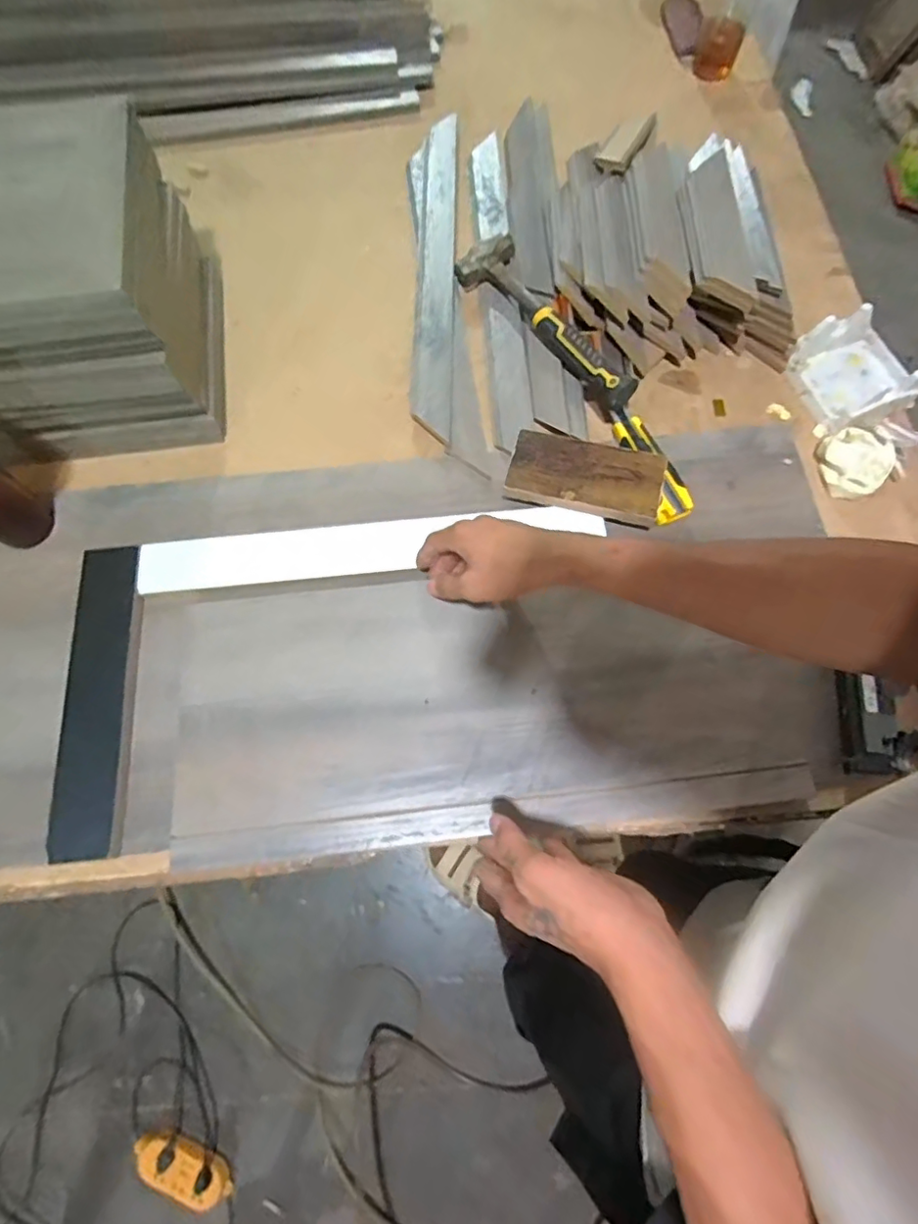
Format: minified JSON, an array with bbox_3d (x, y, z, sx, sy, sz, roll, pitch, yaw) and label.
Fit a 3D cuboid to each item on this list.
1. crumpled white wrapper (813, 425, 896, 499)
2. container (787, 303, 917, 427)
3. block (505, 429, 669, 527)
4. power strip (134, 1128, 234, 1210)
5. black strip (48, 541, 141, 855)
[{"bbox_3d":[0.406,-0.154,0.572,0.058,0.034,0.061,10,71,4],"label":"crumpled white wrapper"},{"bbox_3d":[0.435,-0.263,0.614,0.106,0.051,0.118,-21,72,-7],"label":"container"},{"bbox_3d":[0.127,-0.138,0.571,0.149,0.026,0.075,15,71,6],"label":"block"},{"bbox_3d":[-0.526,1.055,1.069,0.199,0.030,0.081,22,73,7],"label":"power strip"},{"bbox_3d":[-0.329,0.072,0.508,0.053,0.013,0.274,-6,70,-1],"label":"black strip"}]

